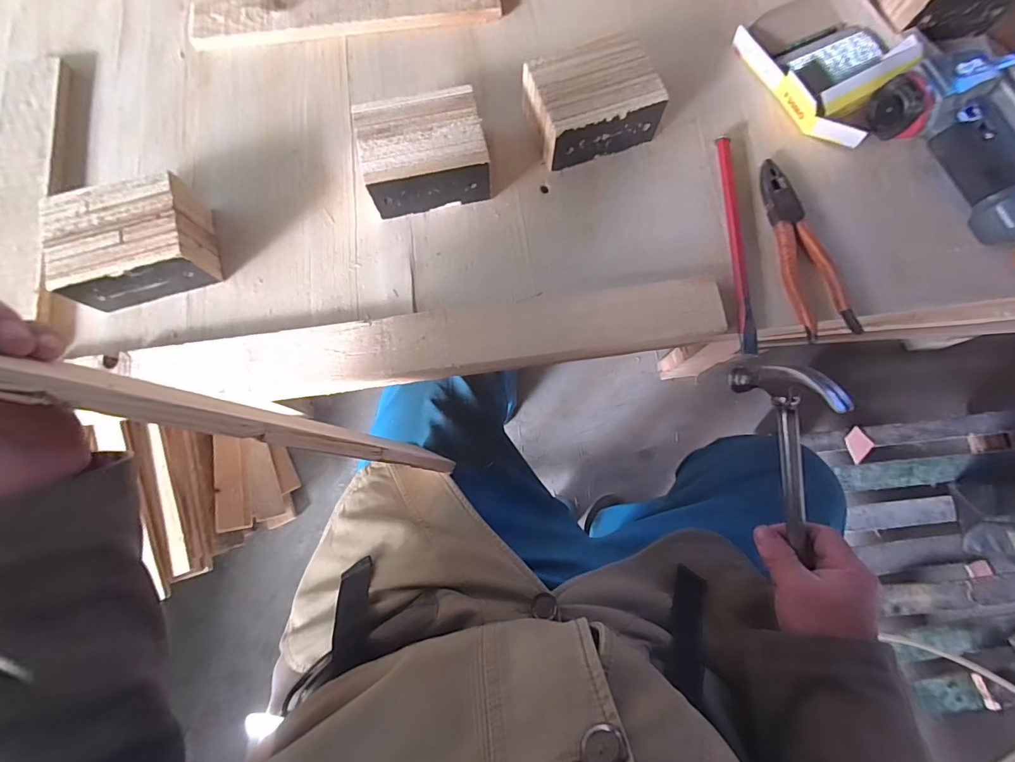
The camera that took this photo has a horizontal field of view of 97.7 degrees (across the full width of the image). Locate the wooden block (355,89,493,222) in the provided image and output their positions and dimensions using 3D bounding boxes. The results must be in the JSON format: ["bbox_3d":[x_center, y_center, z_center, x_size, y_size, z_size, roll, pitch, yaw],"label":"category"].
[{"bbox_3d":[-0.083,-0.230,0.454,0.122,0.062,0.095,-11,78,-1],"label":"wooden block"}]

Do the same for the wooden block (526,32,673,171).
[{"bbox_3d":[0.084,-0.291,0.466,0.124,0.064,0.096,-19,78,-3],"label":"wooden block"}]

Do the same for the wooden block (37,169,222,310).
[{"bbox_3d":[-0.361,-0.136,0.435,0.121,0.064,0.100,-18,78,-3],"label":"wooden block"}]

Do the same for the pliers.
[{"bbox_3d":[0.297,-0.135,0.453,0.051,0.015,0.191,-11,78,-1],"label":"pliers"}]

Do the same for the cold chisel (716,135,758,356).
[{"bbox_3d":[0.235,-0.144,0.457,0.016,0.014,0.241,-1,78,1],"label":"cold chisel"}]

